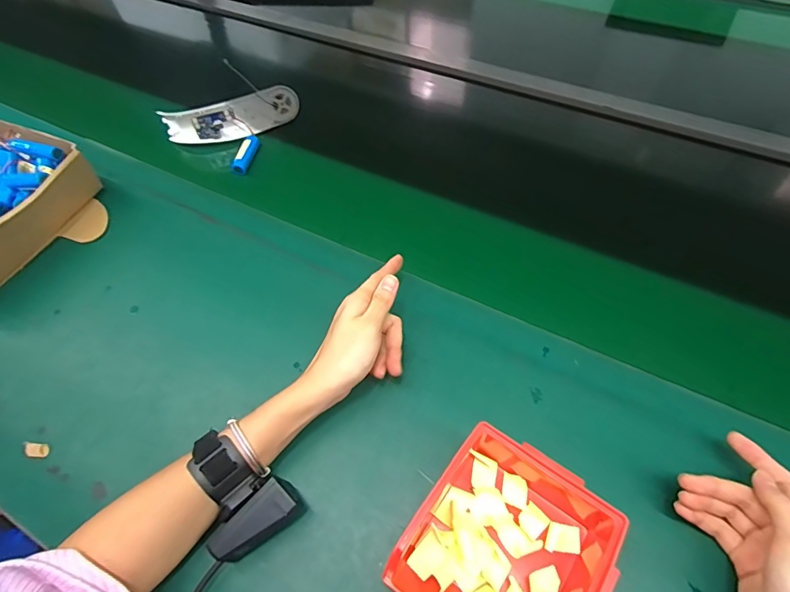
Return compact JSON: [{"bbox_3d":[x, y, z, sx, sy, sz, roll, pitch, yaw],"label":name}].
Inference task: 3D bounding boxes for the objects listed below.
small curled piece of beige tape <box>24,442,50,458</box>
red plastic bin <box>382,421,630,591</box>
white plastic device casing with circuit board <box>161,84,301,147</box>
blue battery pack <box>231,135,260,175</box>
[{"bbox_3d":[-0.338,0.145,0.420,0.023,0.005,0.013,1,58,3],"label":"small curled piece of beige tape"},{"bbox_3d":[0.083,0.187,0.334,0.128,0.066,0.143,32,64,20],"label":"red plastic bin"},{"bbox_3d":[-0.238,-0.266,0.661,0.194,0.052,0.043,-19,59,-9],"label":"white plastic device casing with circuit board"},{"bbox_3d":[-0.211,-0.200,0.629,0.018,0.019,0.080,8,58,7],"label":"blue battery pack"}]

